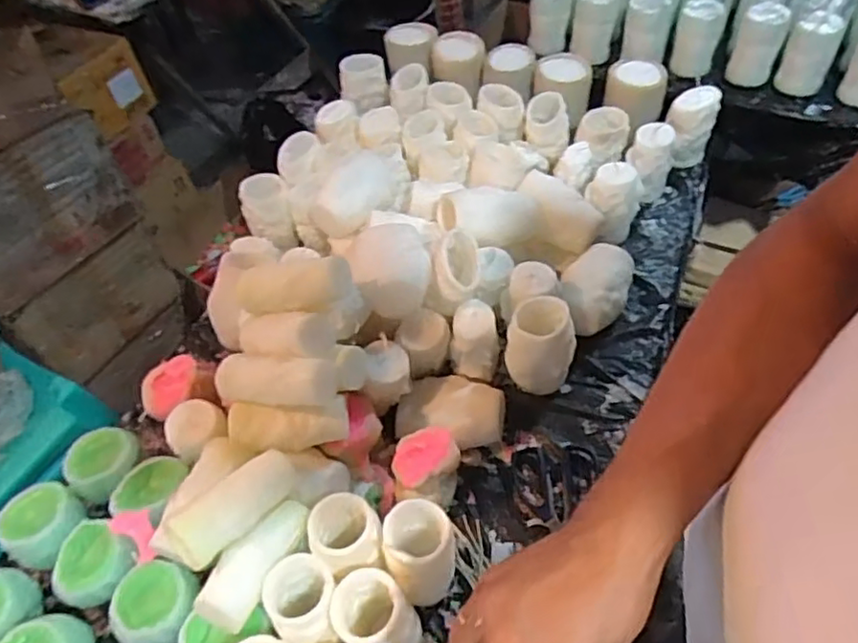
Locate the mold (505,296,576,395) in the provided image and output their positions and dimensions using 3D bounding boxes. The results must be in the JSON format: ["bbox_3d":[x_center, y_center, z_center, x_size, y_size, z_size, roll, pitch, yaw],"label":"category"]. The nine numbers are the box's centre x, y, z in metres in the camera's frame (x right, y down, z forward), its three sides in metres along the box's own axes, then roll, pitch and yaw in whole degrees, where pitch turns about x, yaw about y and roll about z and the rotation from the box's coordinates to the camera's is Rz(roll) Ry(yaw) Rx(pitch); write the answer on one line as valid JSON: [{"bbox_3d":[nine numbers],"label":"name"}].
[{"bbox_3d":[0.127,0.028,0.732,0.073,0.104,0.071,-3,53,3],"label":"mold"}]

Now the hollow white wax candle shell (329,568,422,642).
[{"bbox_3d":[-0.045,0.268,0.562,0.070,0.095,0.058,35,63,27],"label":"hollow white wax candle shell"}]

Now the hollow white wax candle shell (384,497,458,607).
[{"bbox_3d":[-0.007,0.217,0.597,0.063,0.113,0.067,-3,53,3],"label":"hollow white wax candle shell"}]

